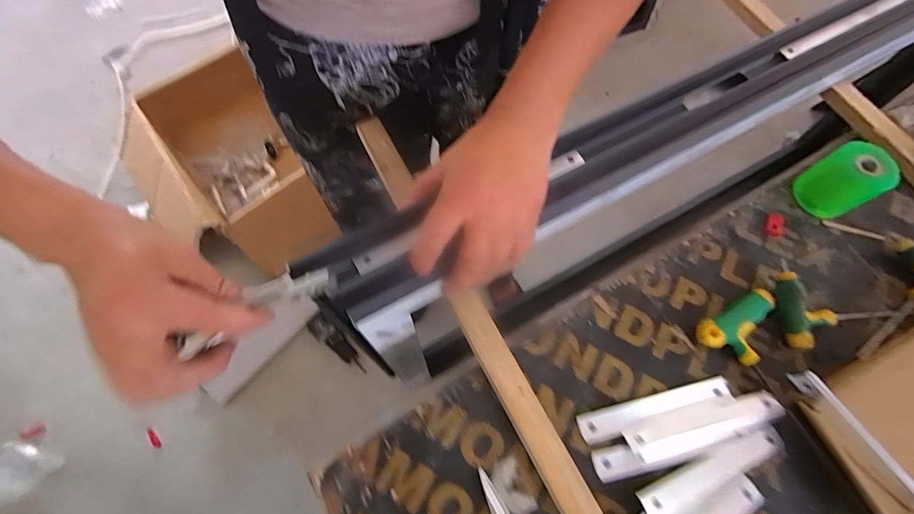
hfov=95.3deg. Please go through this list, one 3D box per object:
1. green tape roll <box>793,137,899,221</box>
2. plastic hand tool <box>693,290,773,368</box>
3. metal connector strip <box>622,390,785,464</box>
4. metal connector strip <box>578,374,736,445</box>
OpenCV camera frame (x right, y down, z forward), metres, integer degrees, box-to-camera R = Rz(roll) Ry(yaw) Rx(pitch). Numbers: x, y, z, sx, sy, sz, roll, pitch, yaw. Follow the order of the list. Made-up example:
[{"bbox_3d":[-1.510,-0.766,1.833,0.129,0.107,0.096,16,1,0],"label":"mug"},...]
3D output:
[{"bbox_3d":[0.386,-0.077,0.416,0.053,0.061,0.054,-27,71,-12],"label":"green tape roll"},{"bbox_3d":[0.258,0.065,0.371,0.081,0.020,0.049,-26,71,-10],"label":"plastic hand tool"},{"bbox_3d":[0.207,0.141,0.351,0.133,0.010,0.028,-15,69,-6],"label":"metal connector strip"},{"bbox_3d":[0.170,0.130,0.357,0.136,0.007,0.024,-13,69,-6],"label":"metal connector strip"}]

